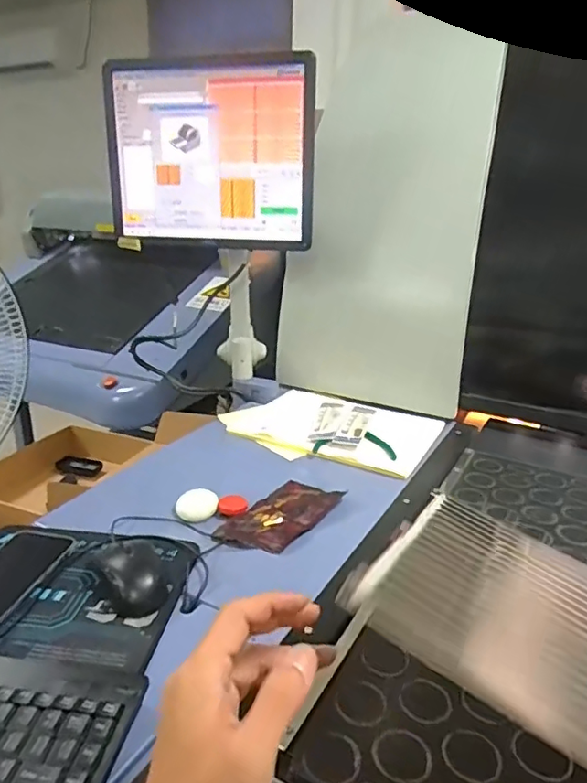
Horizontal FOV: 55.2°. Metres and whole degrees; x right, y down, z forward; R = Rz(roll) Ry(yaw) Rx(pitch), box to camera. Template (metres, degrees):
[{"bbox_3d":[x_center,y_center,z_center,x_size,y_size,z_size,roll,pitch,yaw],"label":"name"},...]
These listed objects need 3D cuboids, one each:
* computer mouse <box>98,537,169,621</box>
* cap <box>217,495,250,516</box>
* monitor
[{"bbox_3d":[-0.163,0.181,0.570,0.059,0.035,0.106,-10,24,-31],"label":"computer mouse"},{"bbox_3d":[-0.082,0.155,0.767,0.040,0.008,0.040,2,20,-1],"label":"cap"},{"bbox_3d":[-0.149,-0.413,0.985,0.379,0.295,0.045,7,21,10],"label":"monitor"}]

